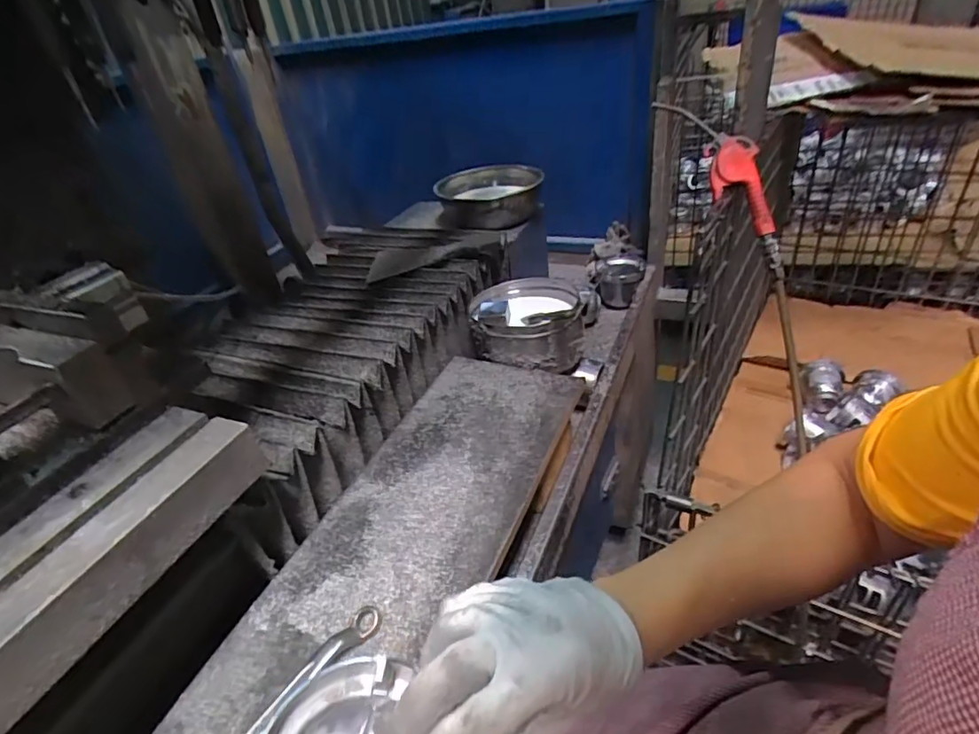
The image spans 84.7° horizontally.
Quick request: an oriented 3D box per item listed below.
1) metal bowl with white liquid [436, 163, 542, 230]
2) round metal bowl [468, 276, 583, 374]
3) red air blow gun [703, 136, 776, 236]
[{"bbox_3d":[0.001,-0.293,0.959,0.188,0.082,0.167,-6,34,3],"label":"metal bowl with white liquid"},{"bbox_3d":[0.050,-0.065,0.746,0.152,0.065,0.159,-5,34,4],"label":"round metal bowl"},{"bbox_3d":[0.312,-0.221,0.658,0.049,0.124,0.043,-26,-2,-24],"label":"red air blow gun"}]

